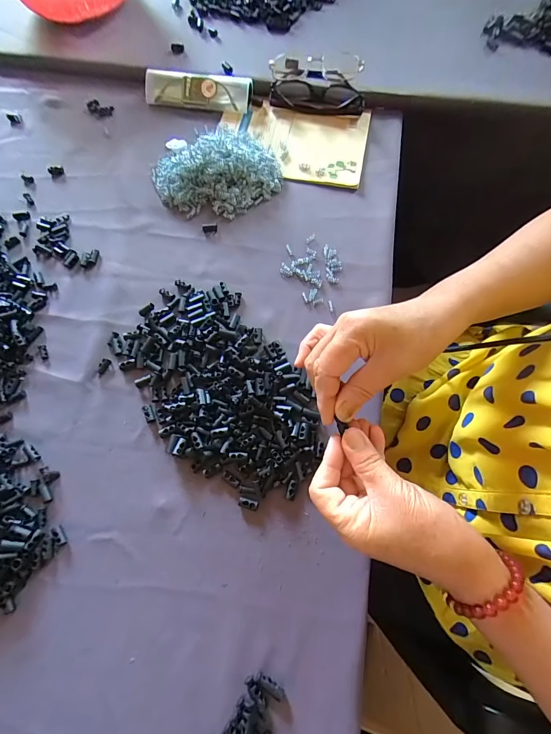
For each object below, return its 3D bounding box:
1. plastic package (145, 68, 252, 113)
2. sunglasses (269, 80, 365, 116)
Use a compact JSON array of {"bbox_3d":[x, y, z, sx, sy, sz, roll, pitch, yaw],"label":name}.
[{"bbox_3d":[-0.112,-0.393,0.504,0.153,0.011,0.042,10,115,5],"label":"plastic package"},{"bbox_3d":[0.058,-0.374,0.492,0.126,0.033,0.033,11,72,6],"label":"sunglasses"}]

